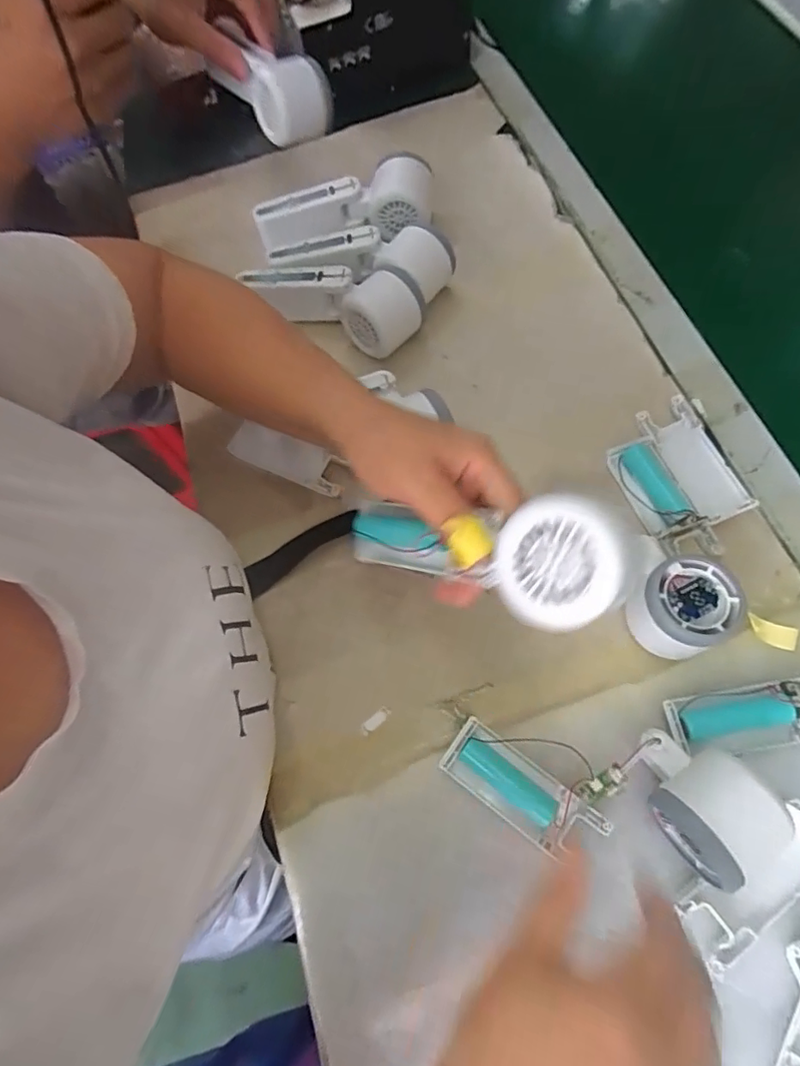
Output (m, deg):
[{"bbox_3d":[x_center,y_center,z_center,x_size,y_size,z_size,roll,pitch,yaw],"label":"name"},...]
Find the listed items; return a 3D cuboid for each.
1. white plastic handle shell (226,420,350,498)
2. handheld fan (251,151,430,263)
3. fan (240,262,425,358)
[{"bbox_3d":[-0.090,-0.060,0.461,0.099,0.023,0.031,20,71,12],"label":"white plastic handle shell"},{"bbox_3d":[-0.052,-0.307,0.525,0.164,0.049,0.057,-8,68,1],"label":"handheld fan"},{"bbox_3d":[-0.052,-0.203,0.493,0.148,0.058,0.065,21,72,12],"label":"fan"}]

